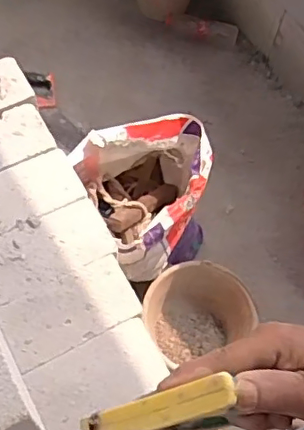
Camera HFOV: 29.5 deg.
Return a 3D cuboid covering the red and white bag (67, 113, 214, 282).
[{"bbox_3d":[-0.015,-0.024,1.259,0.280,0.429,0.259,-31,69,-18],"label":"red and white bag"}]

